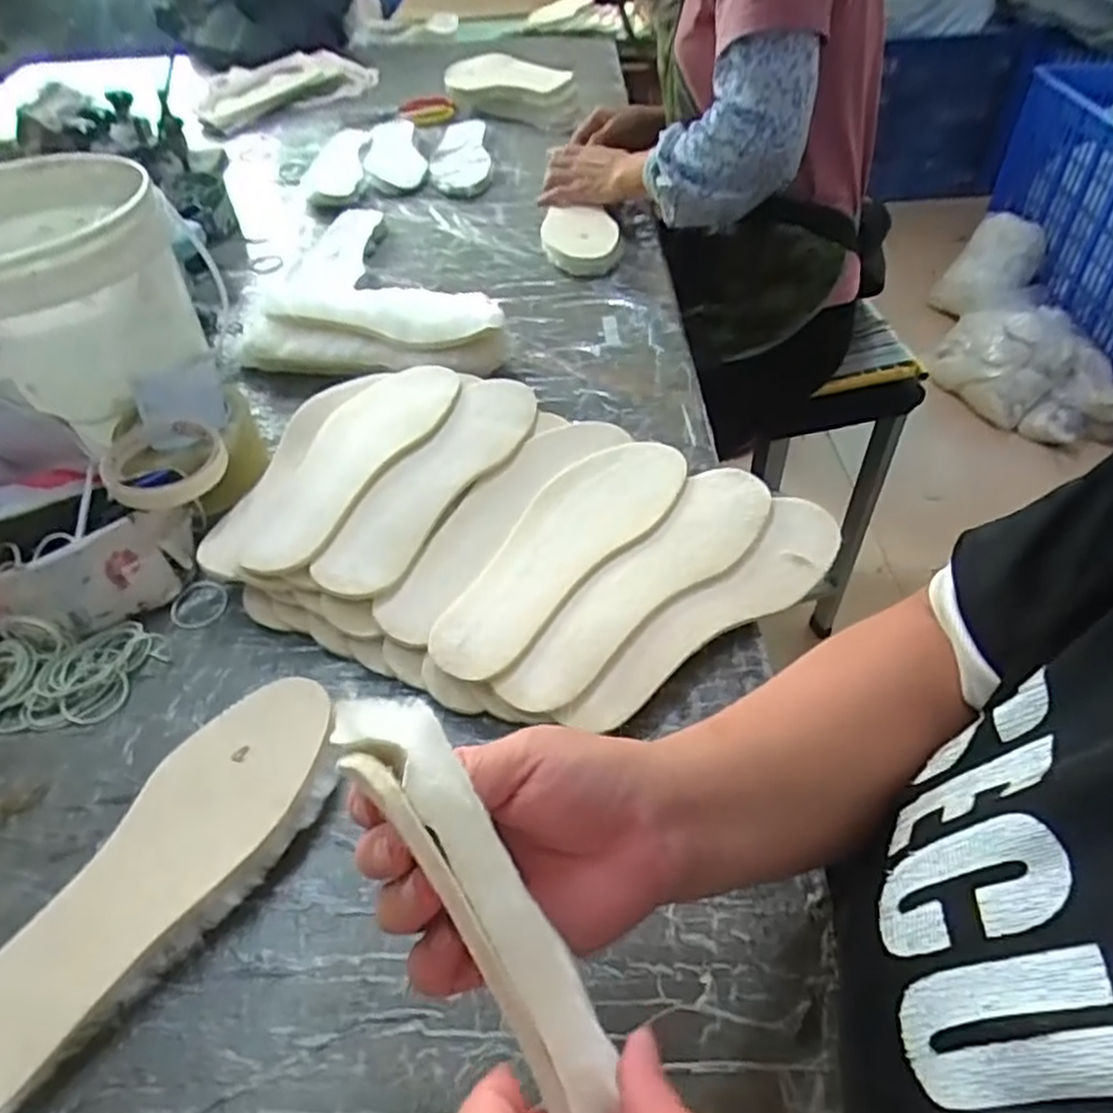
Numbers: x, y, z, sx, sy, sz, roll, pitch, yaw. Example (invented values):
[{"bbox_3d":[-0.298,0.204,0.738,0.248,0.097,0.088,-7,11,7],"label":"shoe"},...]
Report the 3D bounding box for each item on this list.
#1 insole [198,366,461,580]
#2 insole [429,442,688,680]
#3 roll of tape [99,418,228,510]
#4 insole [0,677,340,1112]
[{"bbox_3d":[-0.174,-0.083,0.589,0.108,0.011,0.255,18,50,20],"label":"insole"},{"bbox_3d":[0.004,-0.010,0.539,0.086,0.018,0.255,31,54,29],"label":"insole"},{"bbox_3d":[-0.297,-0.071,0.565,0.085,0.025,0.085,-29,51,-22],"label":"roll of tape"},{"bbox_3d":[-0.217,0.176,0.400,0.091,0.033,0.260,24,52,25],"label":"insole"}]

